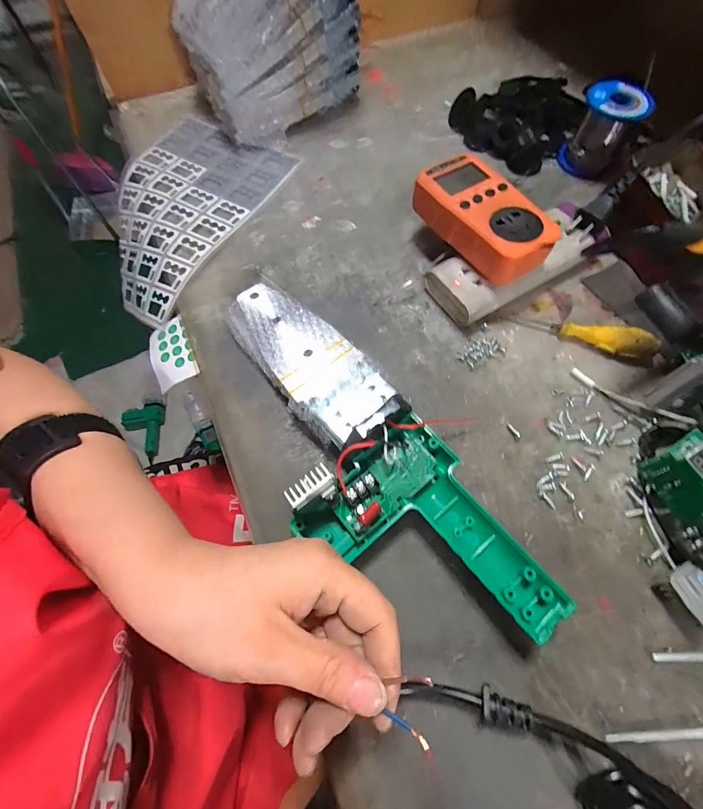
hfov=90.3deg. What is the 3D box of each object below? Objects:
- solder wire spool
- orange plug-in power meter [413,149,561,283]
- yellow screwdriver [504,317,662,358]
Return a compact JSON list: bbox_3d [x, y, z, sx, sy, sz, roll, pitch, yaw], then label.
[{"bbox_3d":[0.272,-0.297,0.378,0.060,0.066,0.060,0,67,1],"label":"solder wire spool"},{"bbox_3d":[0.114,-0.164,0.307,0.063,0.031,0.121,-28,69,-10],"label":"orange plug-in power meter"},{"bbox_3d":[0.202,-0.063,0.307,0.117,0.020,0.021,14,68,7],"label":"yellow screwdriver"}]

